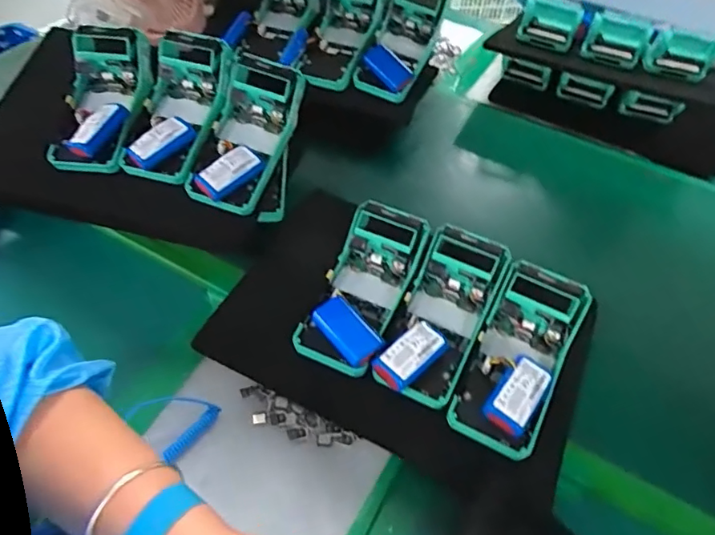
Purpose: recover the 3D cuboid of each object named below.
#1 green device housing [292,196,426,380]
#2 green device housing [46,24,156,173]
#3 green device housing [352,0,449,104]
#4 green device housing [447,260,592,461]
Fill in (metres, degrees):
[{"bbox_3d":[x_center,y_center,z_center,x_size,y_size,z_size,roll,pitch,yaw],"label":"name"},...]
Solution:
[{"bbox_3d":[0.005,0.021,0.521,0.080,0.054,0.171,23,66,14],"label":"green device housing"},{"bbox_3d":[-0.282,-0.185,0.586,0.085,0.053,0.166,2,70,-4],"label":"green device housing"},{"bbox_3d":[0.060,-0.308,0.717,0.078,0.056,0.176,20,76,12],"label":"green device housing"},{"bbox_3d":[0.140,0.075,0.468,0.080,0.055,0.162,25,52,16],"label":"green device housing"}]

